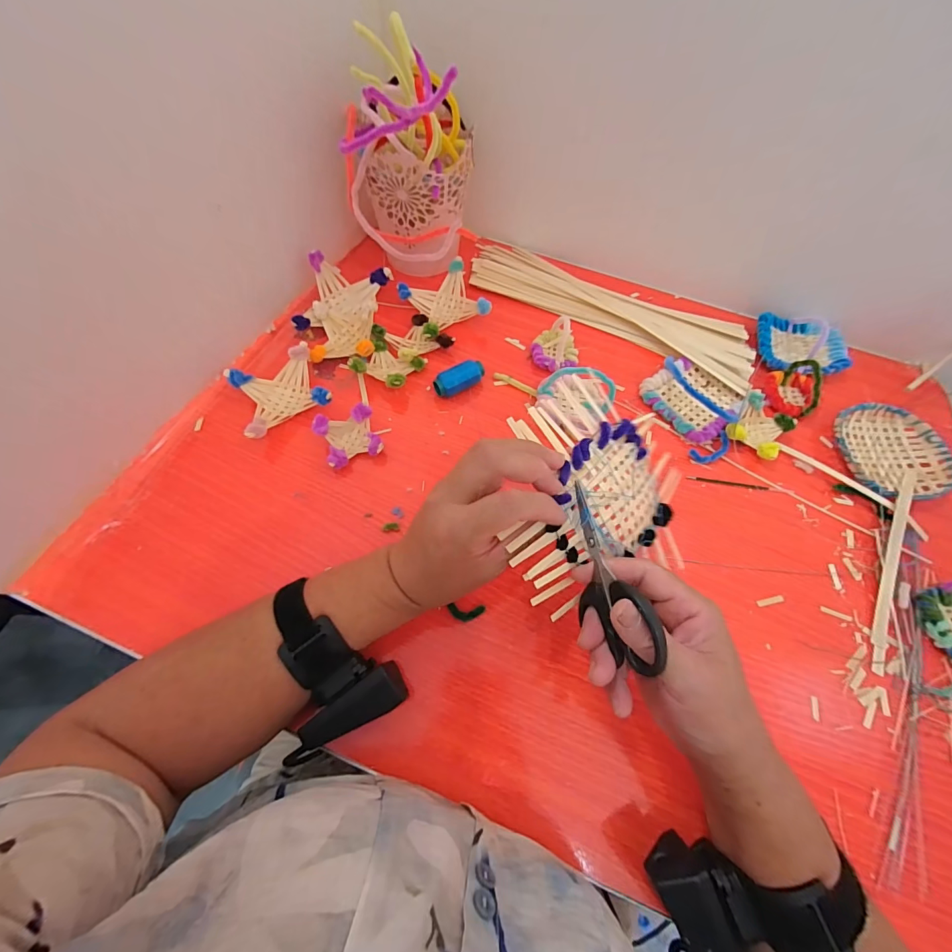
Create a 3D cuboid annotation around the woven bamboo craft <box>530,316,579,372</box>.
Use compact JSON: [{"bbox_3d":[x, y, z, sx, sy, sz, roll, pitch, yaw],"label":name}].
[{"bbox_3d":[0.092,-0.149,0.456,0.053,0.034,0.058,17,65,6],"label":"woven bamboo craft"}]

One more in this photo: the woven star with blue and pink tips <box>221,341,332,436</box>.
[{"bbox_3d":[-0.194,-0.082,0.410,0.081,0.035,0.079,-26,68,-14],"label":"woven star with blue and pink tips"}]

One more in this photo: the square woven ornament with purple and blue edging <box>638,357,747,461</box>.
[{"bbox_3d":[0.235,-0.086,0.425,0.108,0.048,0.107,41,69,16],"label":"square woven ornament with purple and blue edging"}]

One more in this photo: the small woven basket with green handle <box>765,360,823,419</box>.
[{"bbox_3d":[0.346,-0.096,0.437,0.058,0.036,0.071,1,64,-2],"label":"small woven basket with green handle"}]

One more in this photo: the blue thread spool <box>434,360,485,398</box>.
[{"bbox_3d":[-0.018,-0.101,0.438,0.058,0.028,0.025,-33,70,-17],"label":"blue thread spool"}]

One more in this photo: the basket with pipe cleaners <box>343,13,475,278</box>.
[{"bbox_3d":[-0.067,-0.302,0.425,0.126,0.207,0.116,-3,64,-4],"label":"basket with pipe cleaners"}]

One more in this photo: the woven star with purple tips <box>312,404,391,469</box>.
[{"bbox_3d":[-0.119,-0.038,0.397,0.060,0.031,0.050,-24,68,-13],"label":"woven star with purple tips"}]

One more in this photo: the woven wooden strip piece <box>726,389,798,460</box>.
[{"bbox_3d":[0.293,-0.049,0.421,0.051,0.025,0.062,37,68,14],"label":"woven wooden strip piece"}]

